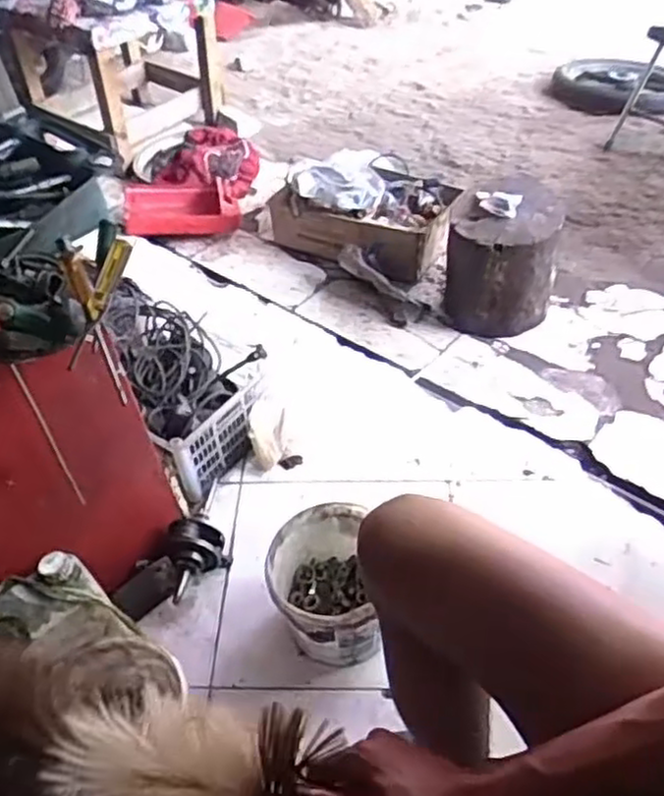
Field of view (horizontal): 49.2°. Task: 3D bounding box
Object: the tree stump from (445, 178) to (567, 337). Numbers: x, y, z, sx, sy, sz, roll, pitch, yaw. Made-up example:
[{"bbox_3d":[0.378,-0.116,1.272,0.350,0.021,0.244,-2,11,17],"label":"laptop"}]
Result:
[{"bbox_3d":[0.410,-0.336,1.752,0.248,0.305,0.225,6,47,11],"label":"tree stump"}]

